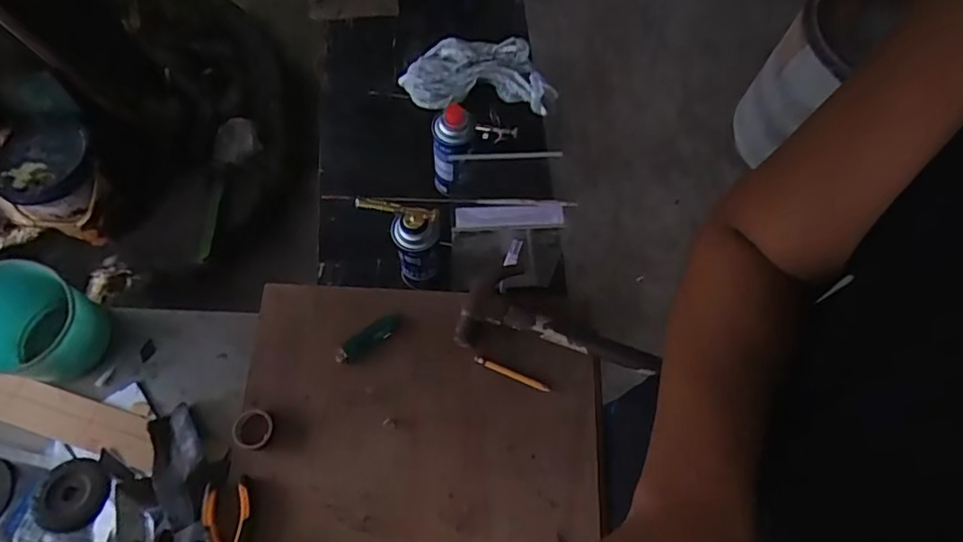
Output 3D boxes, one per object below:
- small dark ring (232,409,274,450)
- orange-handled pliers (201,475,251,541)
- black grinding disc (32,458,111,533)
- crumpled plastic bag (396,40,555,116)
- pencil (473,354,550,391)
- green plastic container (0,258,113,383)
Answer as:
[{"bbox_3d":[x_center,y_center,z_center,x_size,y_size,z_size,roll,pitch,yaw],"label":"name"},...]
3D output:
[{"bbox_3d":[-0.260,0.179,0.645,0.043,0.017,0.044,2,67,-4],"label":"small dark ring"},{"bbox_3d":[-0.274,0.275,0.611,0.050,0.013,0.094,-7,68,-8],"label":"orange-handled pliers"},{"bbox_3d":[-0.457,0.250,0.634,0.074,0.010,0.074,2,67,-4],"label":"black grinding disc"},{"bbox_3d":[-0.004,-0.385,1.090,0.295,0.076,0.127,3,67,-4],"label":"crumpled plastic bag"},{"bbox_3d":[0.037,0.126,0.694,0.097,0.012,0.011,21,67,4],"label":"pencil"},{"bbox_3d":[-0.510,0.060,0.655,0.136,0.103,0.116,-4,69,-6],"label":"green plastic container"}]

